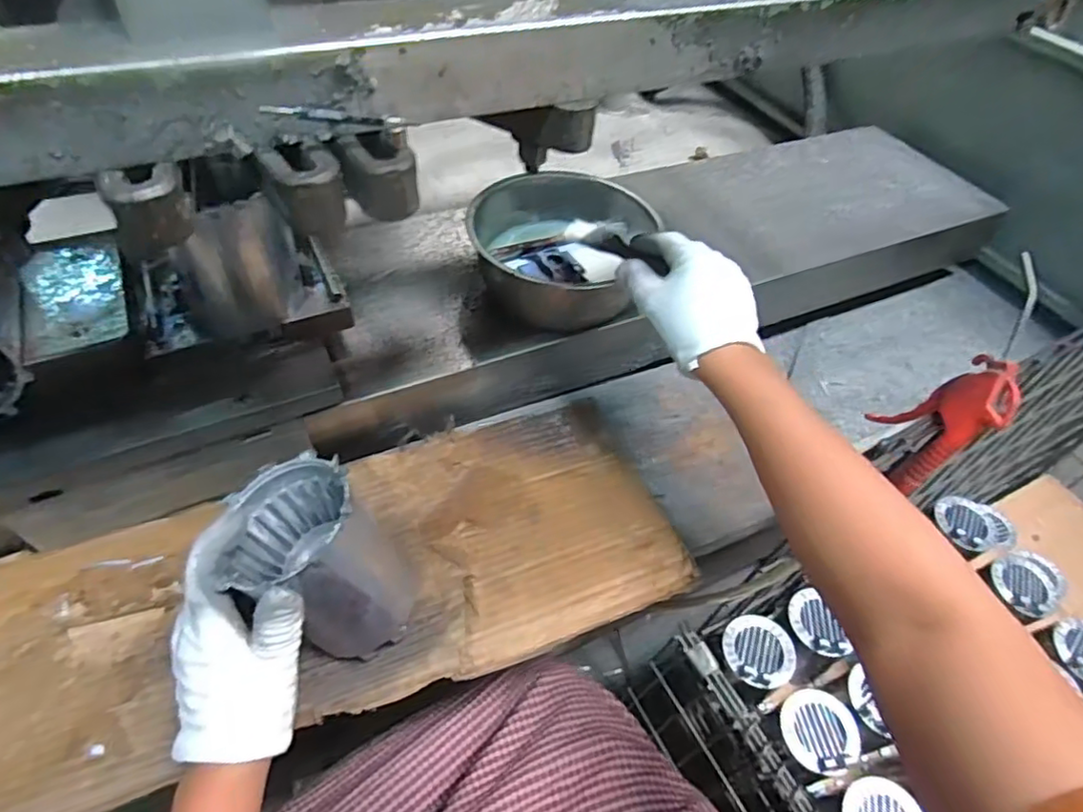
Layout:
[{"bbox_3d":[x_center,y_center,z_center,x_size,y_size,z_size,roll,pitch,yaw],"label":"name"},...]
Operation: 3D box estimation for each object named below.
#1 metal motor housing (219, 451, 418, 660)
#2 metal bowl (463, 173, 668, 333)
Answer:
[{"bbox_3d":[-0.150,0.110,0.427,0.091,0.126,0.093,-11,44,10],"label":"metal motor housing"},{"bbox_3d":[0.030,-0.160,0.635,0.169,0.093,0.169,3,51,-4],"label":"metal bowl"}]

